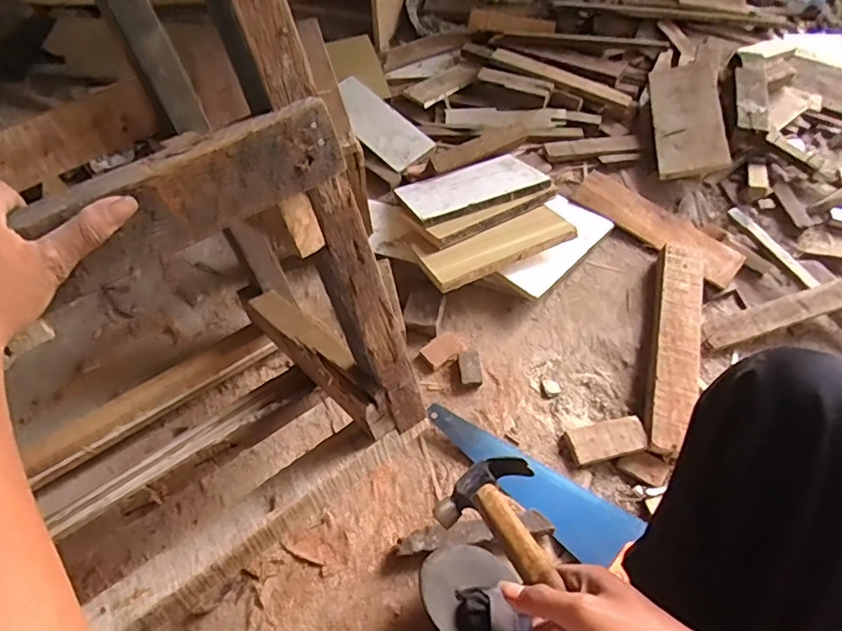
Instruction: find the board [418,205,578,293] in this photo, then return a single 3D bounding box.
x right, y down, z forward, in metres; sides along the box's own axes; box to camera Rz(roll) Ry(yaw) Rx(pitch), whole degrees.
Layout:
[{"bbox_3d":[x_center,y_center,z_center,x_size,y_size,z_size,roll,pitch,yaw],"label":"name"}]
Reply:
[{"bbox_3d":[0.128,-0.115,0.915,0.260,0.025,0.086,-23,57,-15],"label":"board"}]

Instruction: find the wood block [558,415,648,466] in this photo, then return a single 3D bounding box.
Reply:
[{"bbox_3d":[0.260,0.178,0.785,0.125,0.024,0.049,-14,55,-9],"label":"wood block"}]

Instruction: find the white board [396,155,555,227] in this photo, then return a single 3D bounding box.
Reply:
[{"bbox_3d":[0.091,-0.234,1.001,0.244,0.016,0.146,-18,41,-11],"label":"white board"}]

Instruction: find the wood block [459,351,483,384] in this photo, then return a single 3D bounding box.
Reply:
[{"bbox_3d":[0.074,0.080,0.841,0.030,0.015,0.055,-5,54,-3],"label":"wood block"}]

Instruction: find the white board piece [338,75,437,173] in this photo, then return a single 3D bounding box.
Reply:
[{"bbox_3d":[-0.091,-0.394,1.126,0.101,0.018,0.248,-44,74,-9],"label":"white board piece"}]

